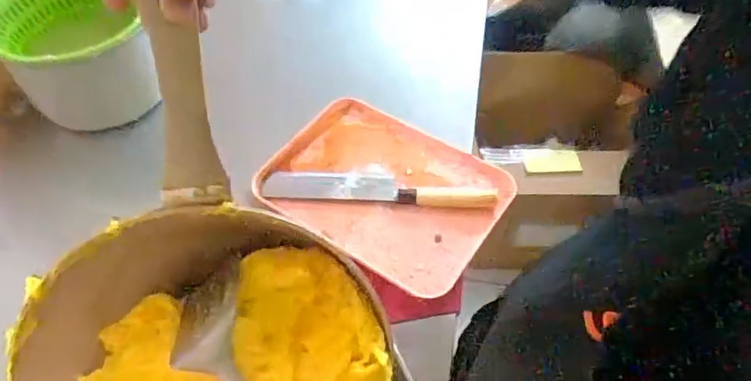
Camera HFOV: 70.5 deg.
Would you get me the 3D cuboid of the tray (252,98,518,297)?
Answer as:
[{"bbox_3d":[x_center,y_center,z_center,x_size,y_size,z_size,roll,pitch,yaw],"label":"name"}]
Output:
[{"bbox_3d":[0.008,-0.007,0.709,0.305,0.017,0.219,27,59,20],"label":"tray"}]

